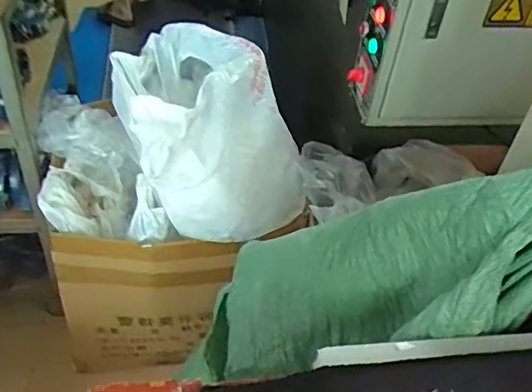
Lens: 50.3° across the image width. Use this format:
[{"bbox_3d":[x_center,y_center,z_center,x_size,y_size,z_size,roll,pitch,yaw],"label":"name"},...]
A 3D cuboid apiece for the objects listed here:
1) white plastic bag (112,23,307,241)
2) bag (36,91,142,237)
[{"bbox_3d":[-0.142,-0.164,1.308,0.363,0.343,0.515,-15,48,-20],"label":"white plastic bag"},{"bbox_3d":[-0.398,-0.070,1.281,0.205,0.215,0.330,-8,46,-14],"label":"bag"}]

